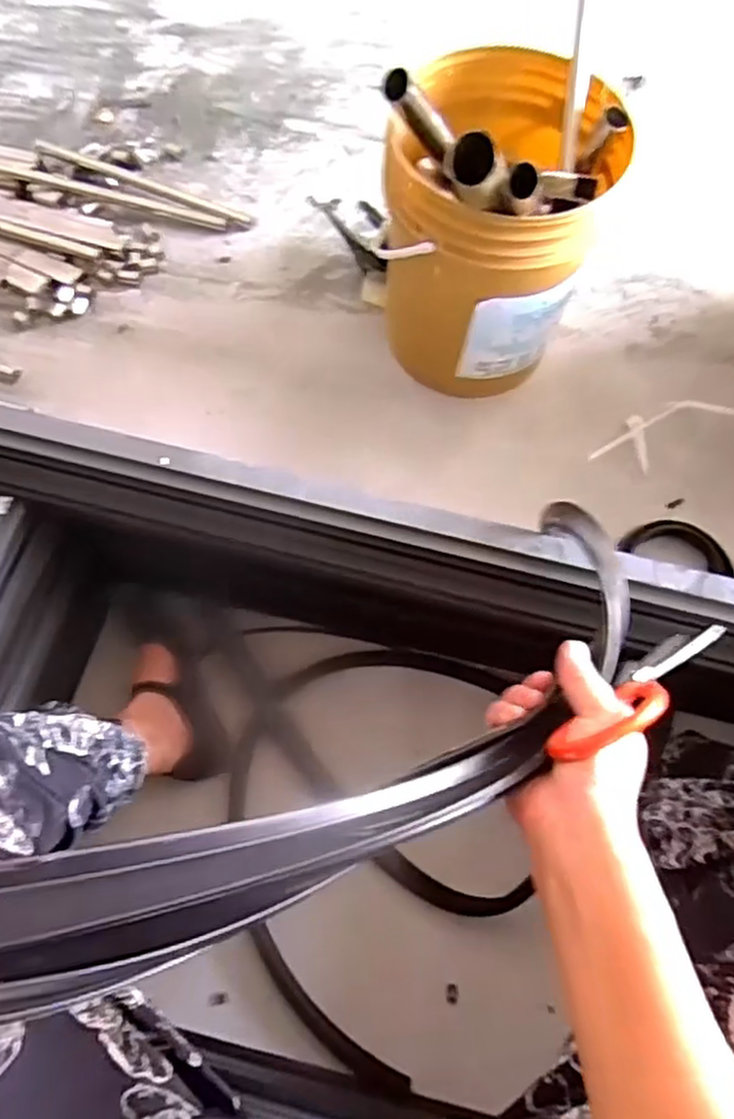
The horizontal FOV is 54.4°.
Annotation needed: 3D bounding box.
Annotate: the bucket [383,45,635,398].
[{"bbox_3d":[0.176,-0.458,1.051,0.285,0.368,0.295,19,69,6],"label":"bucket"}]

